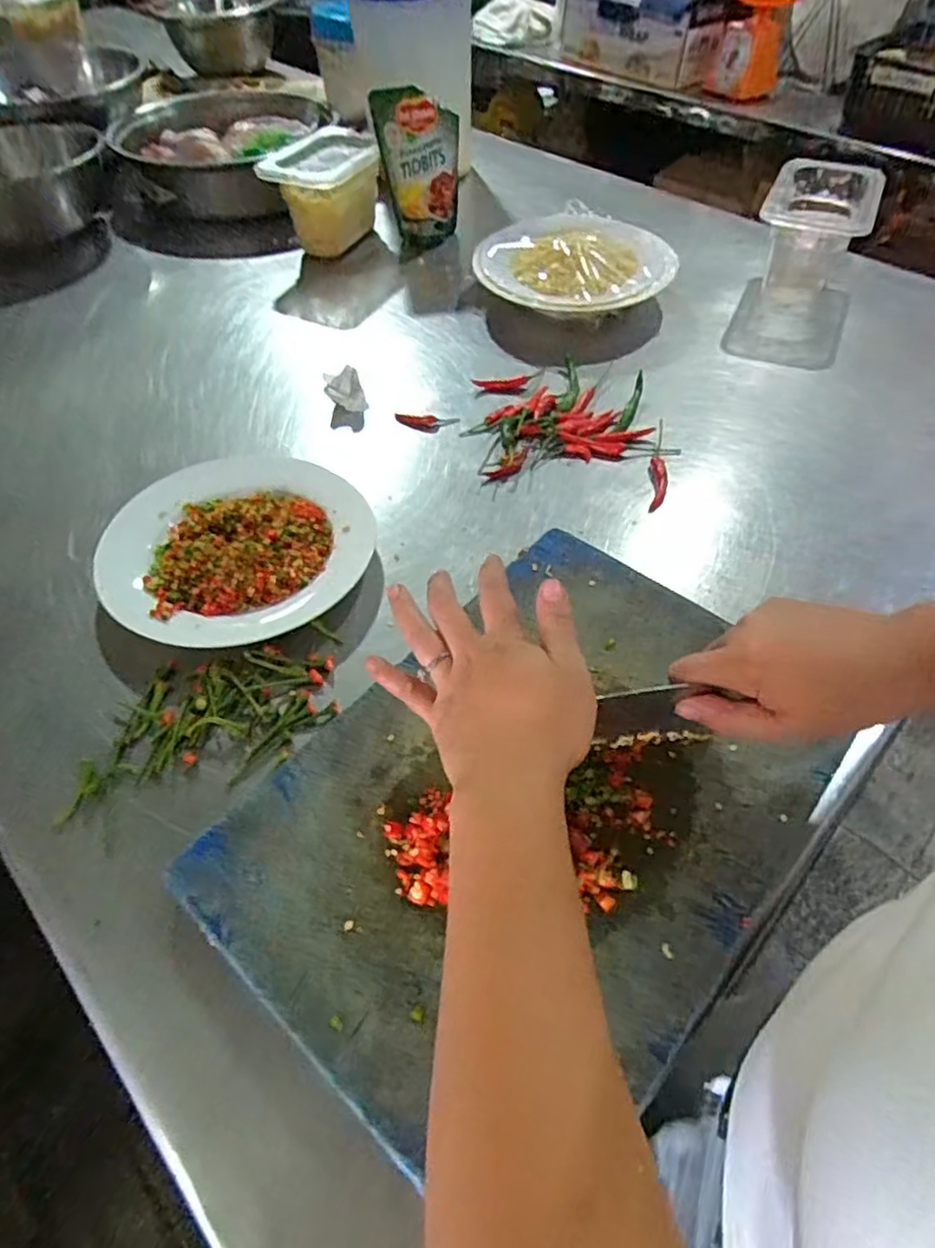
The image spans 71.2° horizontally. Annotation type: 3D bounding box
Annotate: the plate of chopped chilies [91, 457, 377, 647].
[{"bbox_3d":[-0.170,-0.060,0.492,0.180,0.033,0.191,0,53,0],"label":"plate of chopped chilies"}]

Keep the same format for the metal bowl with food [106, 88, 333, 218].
[{"bbox_3d":[-0.344,-0.677,0.952,0.299,0.100,0.310,-4,53,-3],"label":"metal bowl with food"}]

